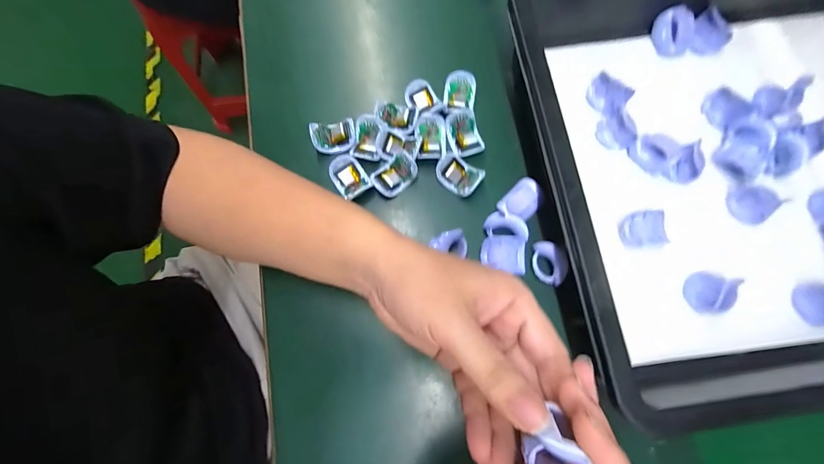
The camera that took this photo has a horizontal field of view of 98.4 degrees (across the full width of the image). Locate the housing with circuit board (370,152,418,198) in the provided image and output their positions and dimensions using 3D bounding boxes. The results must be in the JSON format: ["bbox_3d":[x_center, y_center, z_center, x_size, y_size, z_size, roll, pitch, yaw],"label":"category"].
[{"bbox_3d":[-0.017,-0.055,0.334,0.042,0.014,0.031,-42,79,-9],"label":"housing with circuit board"}]

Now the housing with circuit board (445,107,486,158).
[{"bbox_3d":[0.050,-0.096,0.344,0.029,0.009,0.046,-16,76,-3],"label":"housing with circuit board"}]

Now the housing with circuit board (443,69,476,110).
[{"bbox_3d":[0.048,-0.139,0.355,0.030,0.017,0.037,7,76,3],"label":"housing with circuit board"}]

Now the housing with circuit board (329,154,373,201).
[{"bbox_3d":[-0.060,-0.052,0.340,0.030,0.011,0.042,-30,77,-6],"label":"housing with circuit board"}]

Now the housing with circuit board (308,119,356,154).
[{"bbox_3d":[-0.077,-0.094,0.348,0.041,0.016,0.028,-7,76,-1],"label":"housing with circuit board"}]

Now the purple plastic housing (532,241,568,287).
[{"bbox_3d":[0.116,0.026,0.301,0.024,0.018,0.037,-13,76,-2],"label":"purple plastic housing"}]

